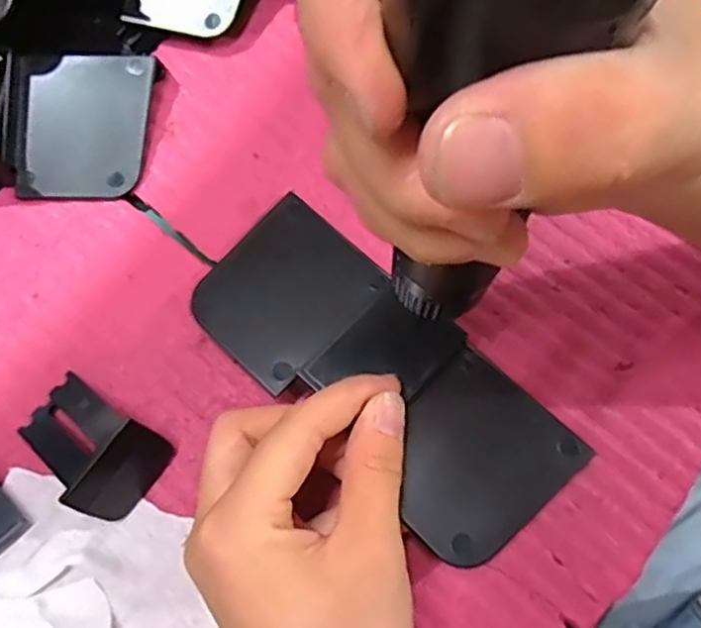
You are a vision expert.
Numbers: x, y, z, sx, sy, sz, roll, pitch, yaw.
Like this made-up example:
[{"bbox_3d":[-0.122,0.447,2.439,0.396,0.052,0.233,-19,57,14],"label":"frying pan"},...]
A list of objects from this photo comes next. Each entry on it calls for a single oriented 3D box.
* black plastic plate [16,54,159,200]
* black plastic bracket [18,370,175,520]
[{"bbox_3d":[-0.126,-0.090,0.323,0.056,0.004,0.072,6,84,-4],"label":"black plastic plate"},{"bbox_3d":[-0.109,0.052,0.275,0.059,0.023,0.038,31,77,12],"label":"black plastic bracket"}]

